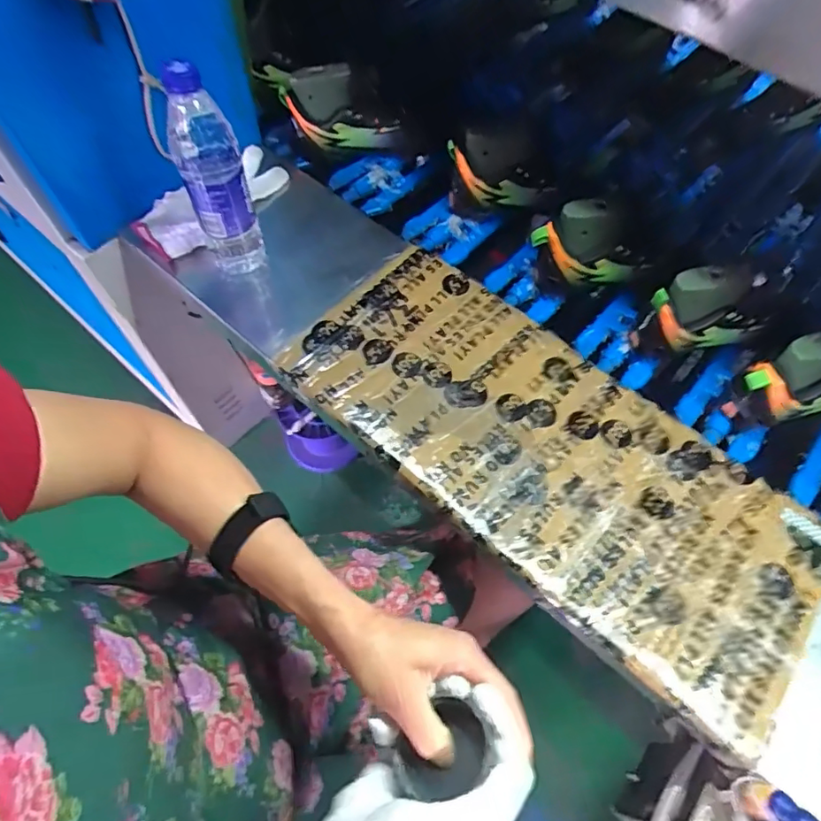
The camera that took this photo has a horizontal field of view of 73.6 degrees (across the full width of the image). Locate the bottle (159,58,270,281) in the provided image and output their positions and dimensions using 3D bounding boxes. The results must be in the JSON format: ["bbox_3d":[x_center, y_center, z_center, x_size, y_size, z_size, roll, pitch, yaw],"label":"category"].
[{"bbox_3d":[-0.205,-0.239,0.581,0.063,0.222,0.055,-17,64,-11],"label":"bottle"}]

